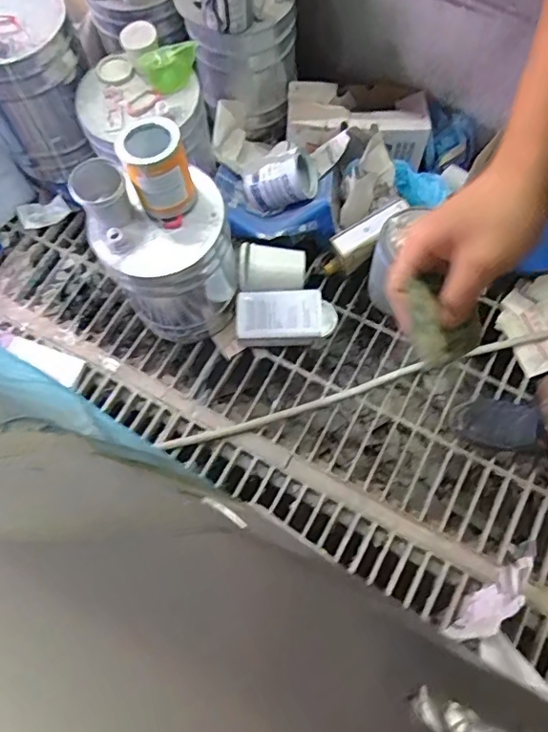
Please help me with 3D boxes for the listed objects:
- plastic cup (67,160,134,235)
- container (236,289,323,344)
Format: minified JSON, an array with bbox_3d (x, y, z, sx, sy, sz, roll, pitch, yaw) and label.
[{"bbox_3d":[-0.299,-0.296,0.953,0.088,0.103,0.080,-1,71,3],"label":"plastic cup"},{"bbox_3d":[0.018,-0.108,1.230,0.199,0.076,0.113,-3,71,2],"label":"container"}]

